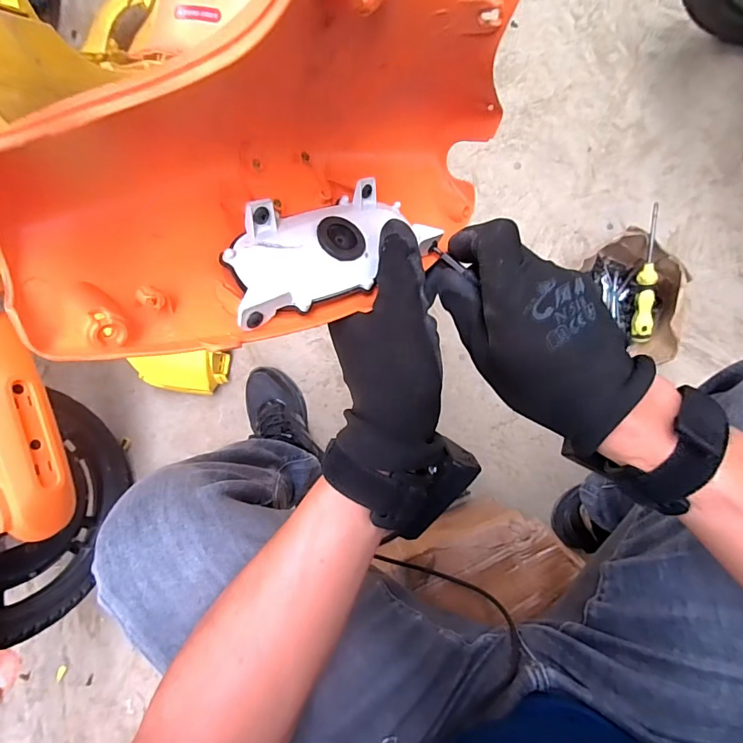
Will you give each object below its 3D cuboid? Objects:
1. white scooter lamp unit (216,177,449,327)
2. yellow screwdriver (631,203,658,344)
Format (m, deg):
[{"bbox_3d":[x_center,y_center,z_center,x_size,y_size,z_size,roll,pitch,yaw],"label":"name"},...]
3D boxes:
[{"bbox_3d":[-0.020,-0.074,0.234,0.056,0.024,0.149,44,53,9],"label":"white scooter lamp unit"},{"bbox_3d":[0.425,-0.142,0.636,0.024,0.029,0.207,-4,110,7],"label":"yellow screwdriver"}]

